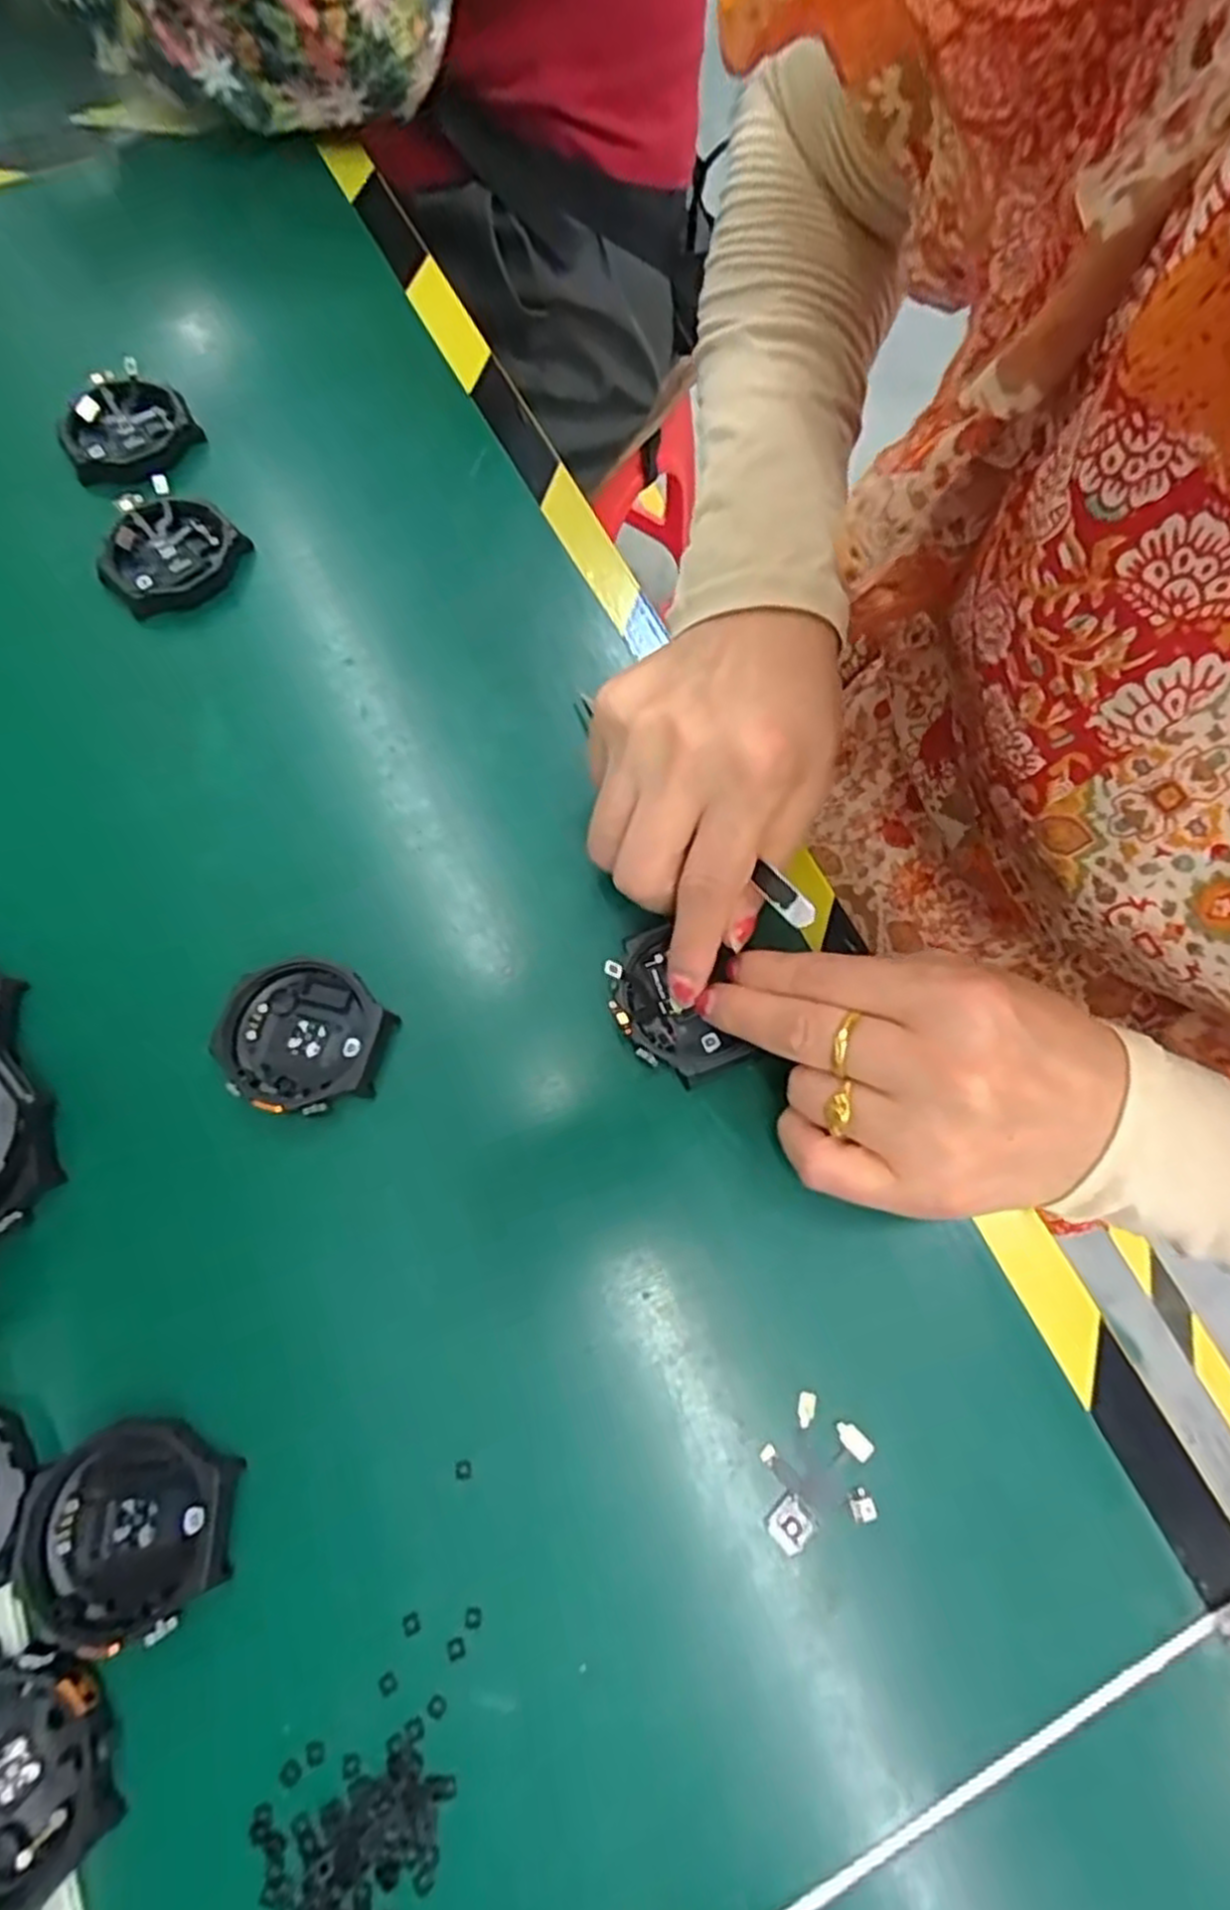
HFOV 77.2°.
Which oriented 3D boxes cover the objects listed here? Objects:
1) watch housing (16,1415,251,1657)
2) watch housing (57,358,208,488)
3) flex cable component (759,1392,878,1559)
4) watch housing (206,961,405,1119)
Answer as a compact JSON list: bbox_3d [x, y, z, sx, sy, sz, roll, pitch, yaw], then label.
[{"bbox_3d":[-0.129,0.153,0.206,0.053,0.009,0.049,-12,72,-5],"label":"watch housing"},{"bbox_3d":[-0.212,-0.229,0.335,0.053,0.017,0.049,-31,74,-9],"label":"watch housing"},{"bbox_3d":[0.055,0.143,0.214,0.034,0.004,0.032,-21,73,-8],"label":"flex cable component"},{"bbox_3d":[-0.101,0.026,0.250,0.053,0.009,0.049,0,72,-1],"label":"watch housing"}]

